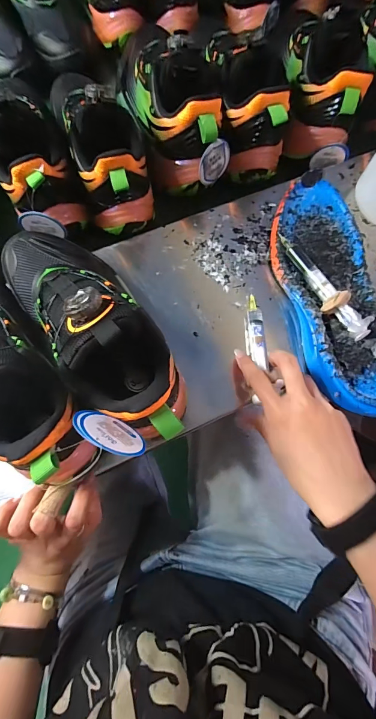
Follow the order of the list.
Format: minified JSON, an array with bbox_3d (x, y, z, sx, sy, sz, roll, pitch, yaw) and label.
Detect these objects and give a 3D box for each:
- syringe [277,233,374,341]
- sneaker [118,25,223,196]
[{"bbox_3d":[0.132,-0.076,0.348,0.027,0.035,0.136,-31,78,-10],"label":"syringe"},{"bbox_3d":[-0.029,-0.352,0.421,0.111,0.105,0.268,-14,76,-6],"label":"sneaker"}]

